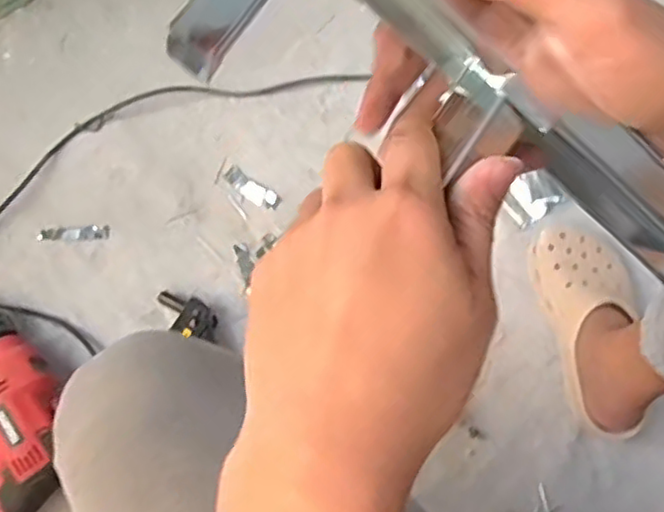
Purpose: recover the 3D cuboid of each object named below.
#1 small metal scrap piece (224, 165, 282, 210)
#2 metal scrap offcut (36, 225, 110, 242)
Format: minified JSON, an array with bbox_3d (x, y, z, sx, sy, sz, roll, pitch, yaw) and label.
[{"bbox_3d":[-0.107,-0.090,0.863,0.086,0.010,0.028,35,70,15],"label":"small metal scrap piece"},{"bbox_3d":[-0.329,-0.028,0.832,0.089,0.005,0.019,-6,68,-4],"label":"metal scrap offcut"}]

